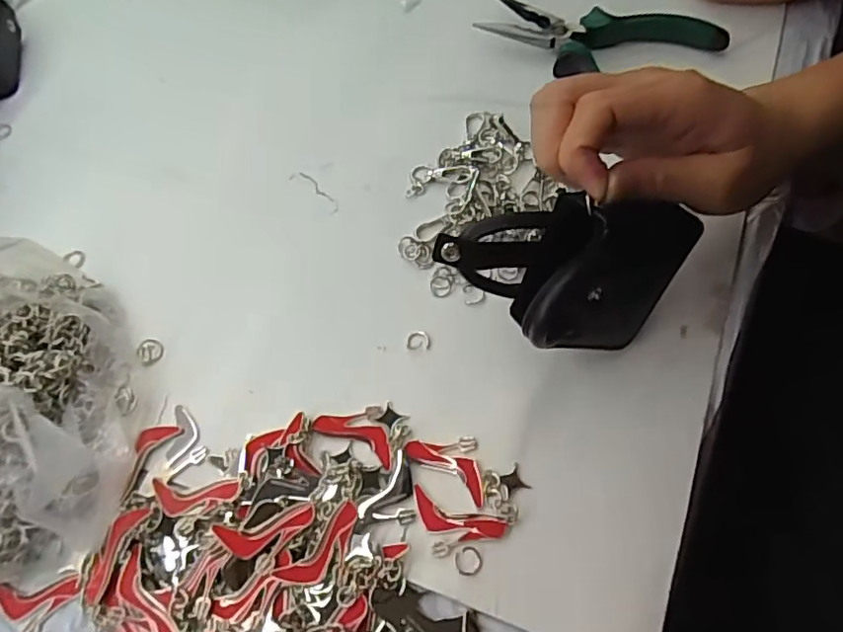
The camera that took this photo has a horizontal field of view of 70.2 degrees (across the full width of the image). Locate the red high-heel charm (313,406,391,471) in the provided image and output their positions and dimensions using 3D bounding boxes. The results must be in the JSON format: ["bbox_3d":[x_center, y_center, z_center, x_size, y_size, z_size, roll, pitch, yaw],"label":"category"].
[{"bbox_3d":[-0.031,0.057,0.307,0.045,0.004,0.024,27,69,15],"label":"red high-heel charm"}]

